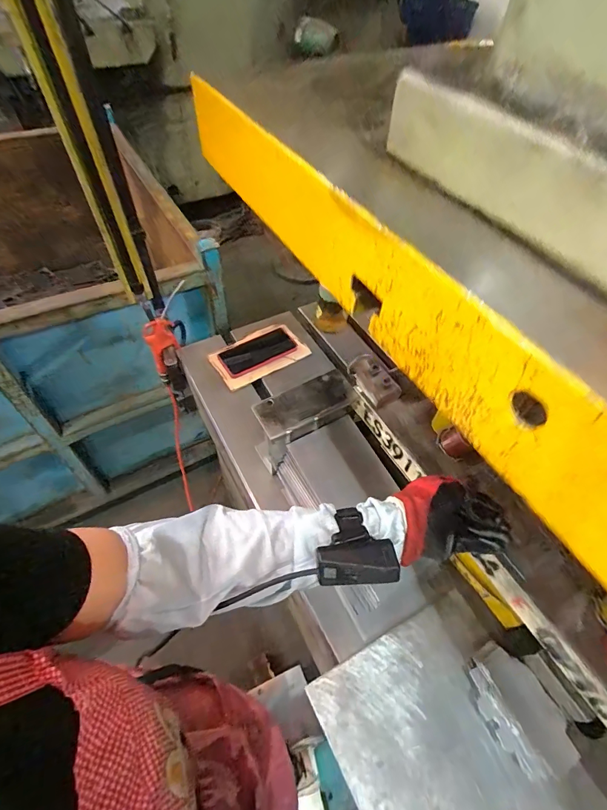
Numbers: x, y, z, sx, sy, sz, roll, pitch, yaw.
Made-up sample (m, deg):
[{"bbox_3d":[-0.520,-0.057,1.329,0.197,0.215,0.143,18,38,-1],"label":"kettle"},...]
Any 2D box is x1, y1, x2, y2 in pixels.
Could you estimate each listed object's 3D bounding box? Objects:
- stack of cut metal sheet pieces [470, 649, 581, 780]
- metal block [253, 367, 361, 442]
[{"bbox_3d":[0.262,0.377,0.496,0.077,0.045,0.132,-20,56,-17],"label":"stack of cut metal sheet pieces"},{"bbox_3d":[0.008,-0.006,0.640,0.170,0.028,0.068,-24,58,-20],"label":"metal block"}]

